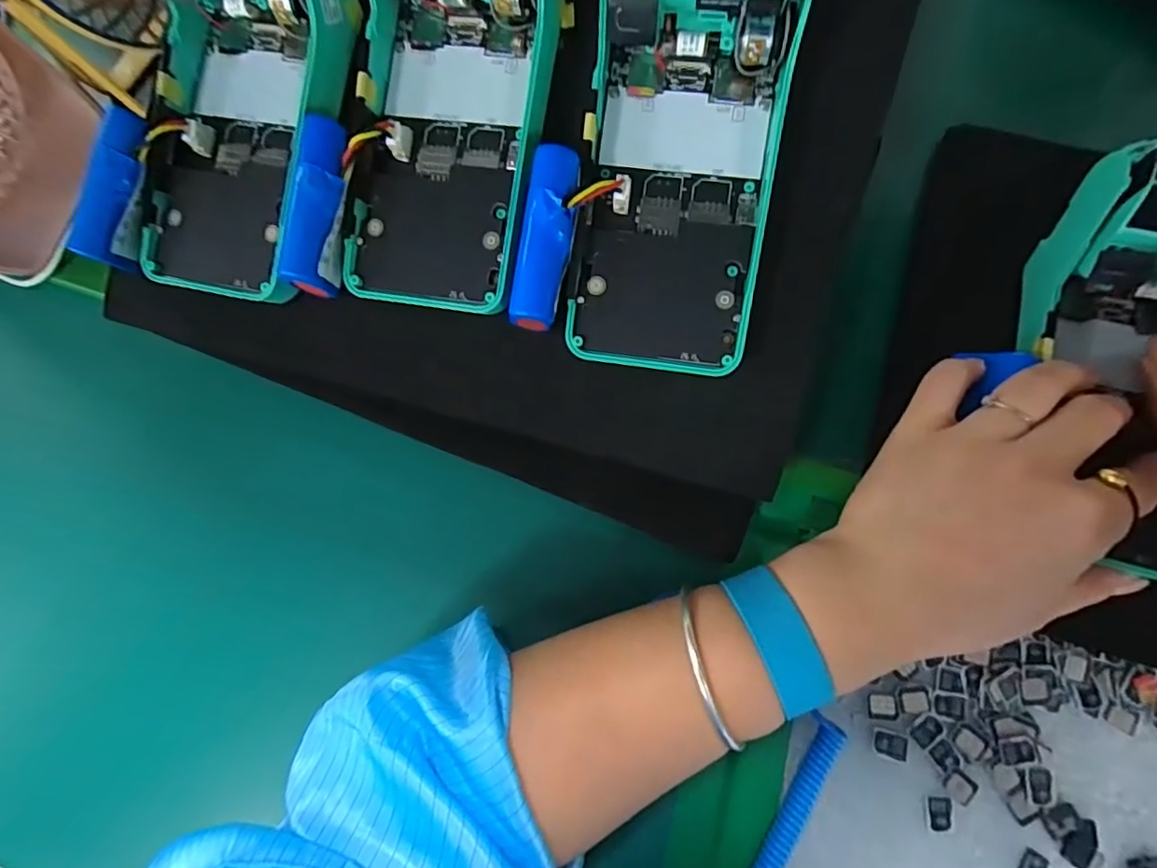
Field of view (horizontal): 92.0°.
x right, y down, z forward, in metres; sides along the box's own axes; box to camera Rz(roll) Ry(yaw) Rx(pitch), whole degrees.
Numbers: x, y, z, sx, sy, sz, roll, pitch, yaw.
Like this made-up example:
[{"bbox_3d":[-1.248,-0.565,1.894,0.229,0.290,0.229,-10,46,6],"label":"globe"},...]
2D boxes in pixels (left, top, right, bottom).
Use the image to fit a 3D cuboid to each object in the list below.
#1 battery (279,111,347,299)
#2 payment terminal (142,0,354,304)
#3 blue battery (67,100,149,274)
[{"bbox_3d":[-0.109,-0.096,0.234,0.018,0.023,0.073,7,92,1],"label":"battery"},{"bbox_3d":[-0.150,-0.148,0.241,0.086,0.056,0.169,15,101,3],"label":"payment terminal"},{"bbox_3d":[-0.206,-0.109,0.249,0.015,0.021,0.067,21,99,4],"label":"blue battery"}]

